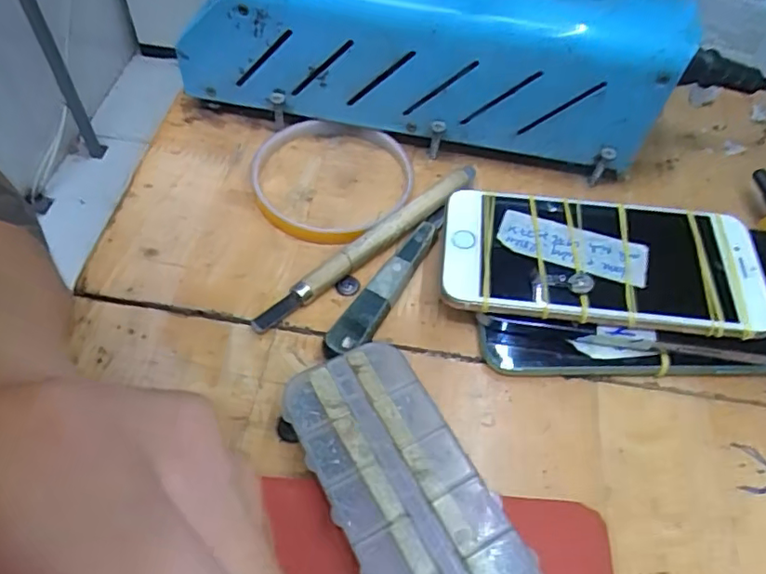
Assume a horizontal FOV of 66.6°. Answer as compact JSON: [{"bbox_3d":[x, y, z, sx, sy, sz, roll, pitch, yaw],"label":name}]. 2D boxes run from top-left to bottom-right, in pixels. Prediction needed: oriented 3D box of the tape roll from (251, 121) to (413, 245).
[{"bbox_3d":[-0.028,-0.055,0.296,0.082,0.012,0.078,2,55,-3],"label":"tape roll"}]

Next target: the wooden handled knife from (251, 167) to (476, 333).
[{"bbox_3d":[-0.002,-0.023,0.269,0.136,0.014,0.012,-34,64,-25],"label":"wooden handled knife"}]

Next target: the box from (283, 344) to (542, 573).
[{"bbox_3d":[0.011,0.078,0.200,0.050,0.017,0.124,-22,60,-19],"label":"box"}]

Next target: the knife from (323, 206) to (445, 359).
[{"bbox_3d":[0.004,-0.005,0.263,0.015,0.013,0.101,28,57,15],"label":"knife"}]

